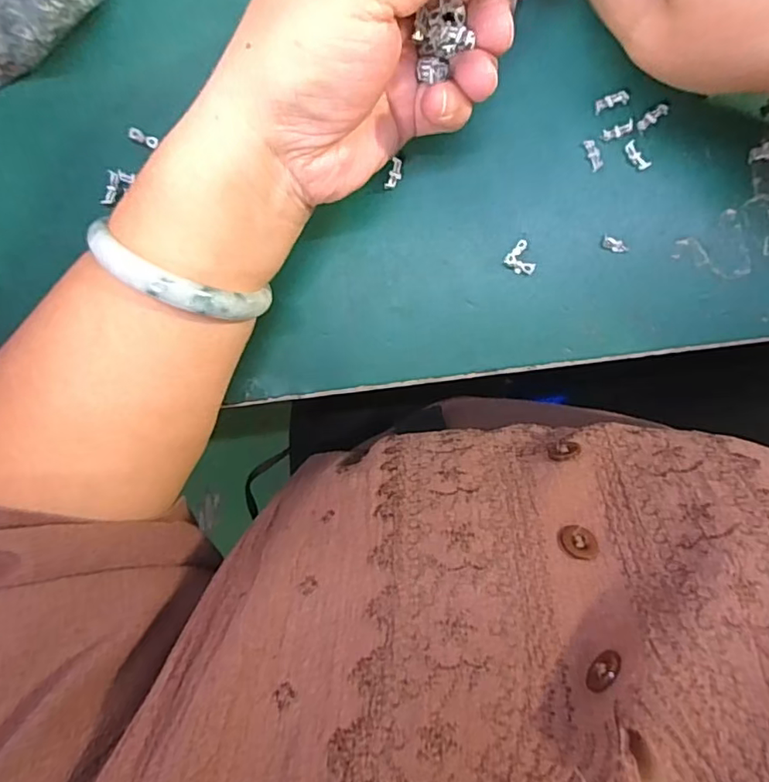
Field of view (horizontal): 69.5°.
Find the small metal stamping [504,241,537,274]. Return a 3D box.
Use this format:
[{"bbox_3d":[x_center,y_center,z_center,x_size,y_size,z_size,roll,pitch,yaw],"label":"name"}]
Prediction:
[{"bbox_3d":[0.060,-0.056,0.239,0.013,0.006,0.012,1,97,6],"label":"small metal stamping"}]

